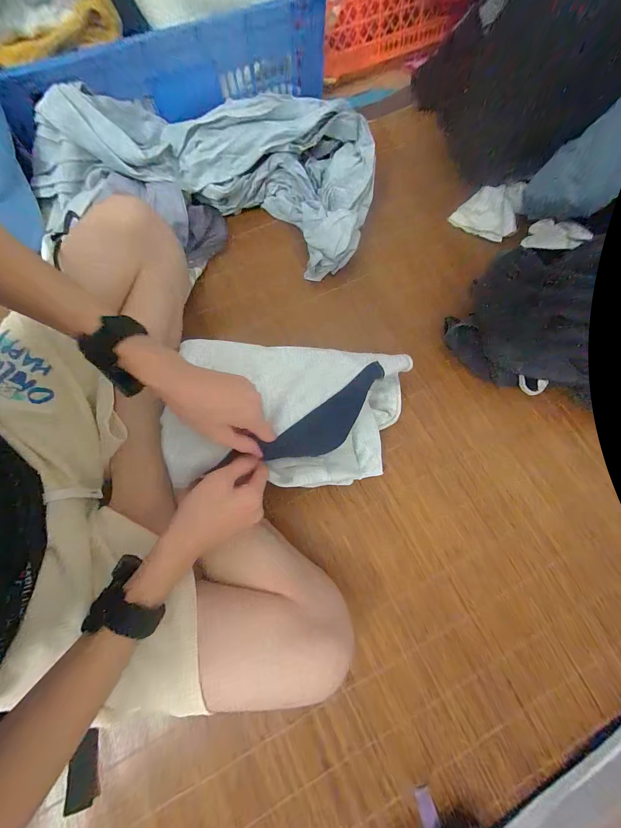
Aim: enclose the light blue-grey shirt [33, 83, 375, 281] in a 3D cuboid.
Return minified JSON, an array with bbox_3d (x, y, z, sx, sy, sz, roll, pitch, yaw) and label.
[{"bbox_3d":[-0.170,-0.416,0.503,0.546,0.156,0.248,5,76,0],"label":"light blue-grey shirt"}]

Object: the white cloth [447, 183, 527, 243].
[{"bbox_3d":[0.357,-0.405,0.559,0.114,0.056,0.085,35,77,7],"label":"white cloth"}]

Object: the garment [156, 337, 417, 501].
[{"bbox_3d":[-0.021,0.000,0.408,0.317,0.102,0.202,3,75,1],"label":"garment"}]

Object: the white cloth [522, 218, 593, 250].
[{"bbox_3d":[0.461,-0.331,0.538,0.106,0.025,0.050,49,119,41],"label":"white cloth"}]

